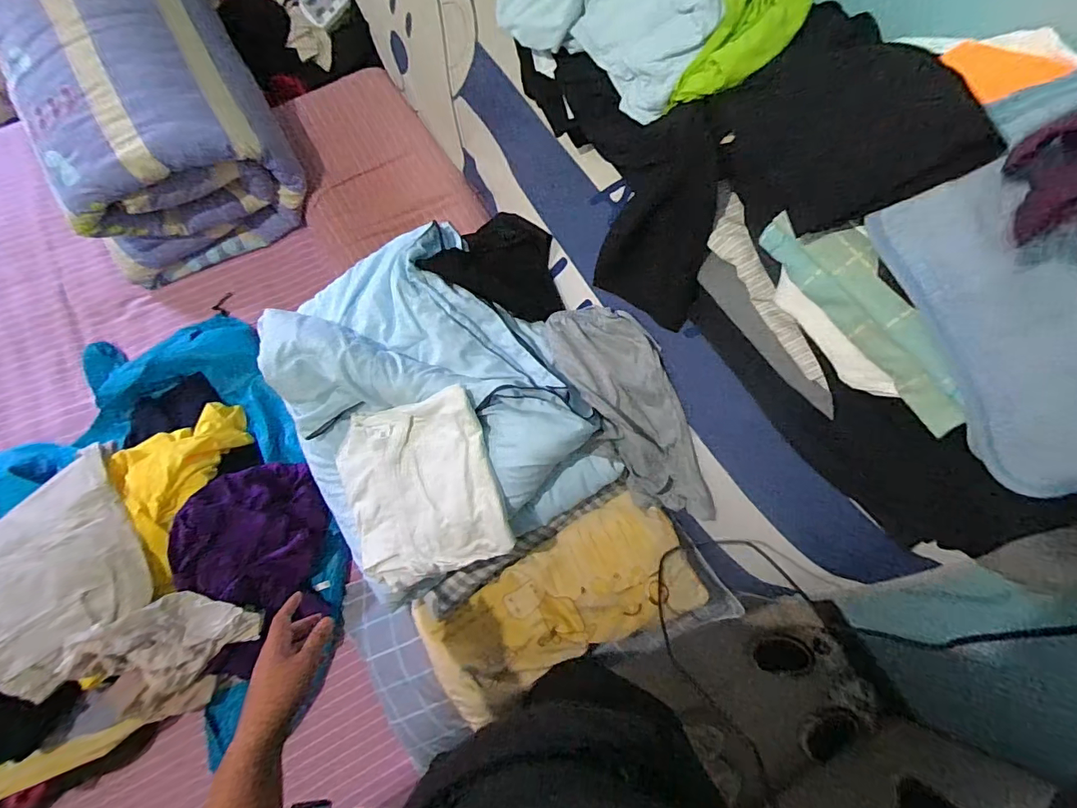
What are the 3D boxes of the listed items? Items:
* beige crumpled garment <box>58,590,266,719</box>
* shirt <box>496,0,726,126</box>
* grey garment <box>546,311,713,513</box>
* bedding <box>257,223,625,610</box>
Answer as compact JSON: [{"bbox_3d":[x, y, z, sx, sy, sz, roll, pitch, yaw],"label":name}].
[{"bbox_3d":[-0.553,0.377,0.724,0.201,0.127,0.159,-25,75,-8],"label":"beige crumpled garment"},{"bbox_3d":[0.087,-0.500,0.593,0.292,0.108,0.139,43,77,11],"label":"shirt"},{"bbox_3d":[0.133,0.013,0.737,0.145,0.097,0.344,-17,74,-6],"label":"grey garment"},{"bbox_3d":[-0.184,-0.024,0.741,0.427,0.164,0.546,-27,75,-9],"label":"bedding"}]

